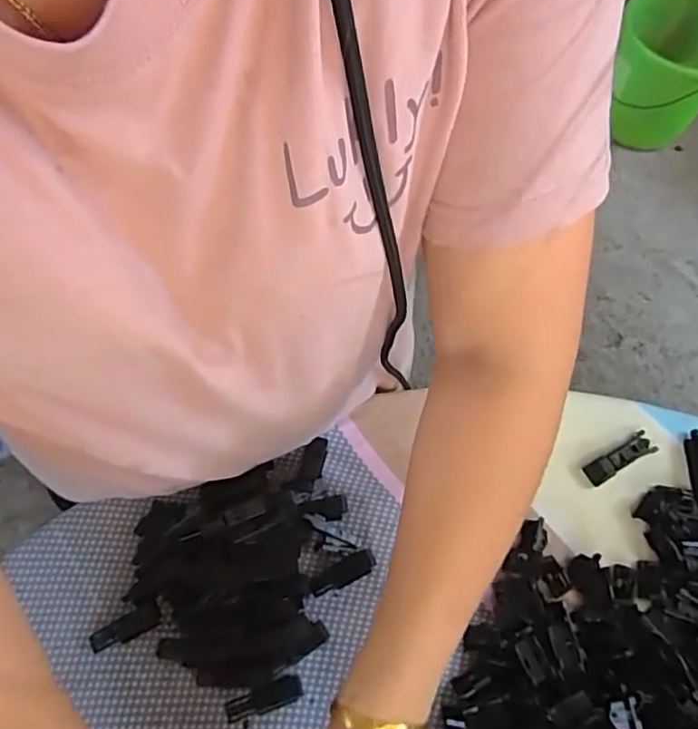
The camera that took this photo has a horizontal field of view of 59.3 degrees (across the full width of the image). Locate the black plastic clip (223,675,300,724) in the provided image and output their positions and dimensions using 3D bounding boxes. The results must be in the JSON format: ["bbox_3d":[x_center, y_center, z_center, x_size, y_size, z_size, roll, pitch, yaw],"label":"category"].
[{"bbox_3d":[-0.057,0.225,0.413,0.050,0.019,0.016,-16,66,-10],"label":"black plastic clip"}]

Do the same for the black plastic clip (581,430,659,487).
[{"bbox_3d":[0.221,0.077,0.501,0.067,0.009,0.019,-27,68,-14],"label":"black plastic clip"}]

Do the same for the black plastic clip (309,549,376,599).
[{"bbox_3d":[-0.005,0.155,0.455,0.051,0.011,0.017,-24,67,-13],"label":"black plastic clip"}]

